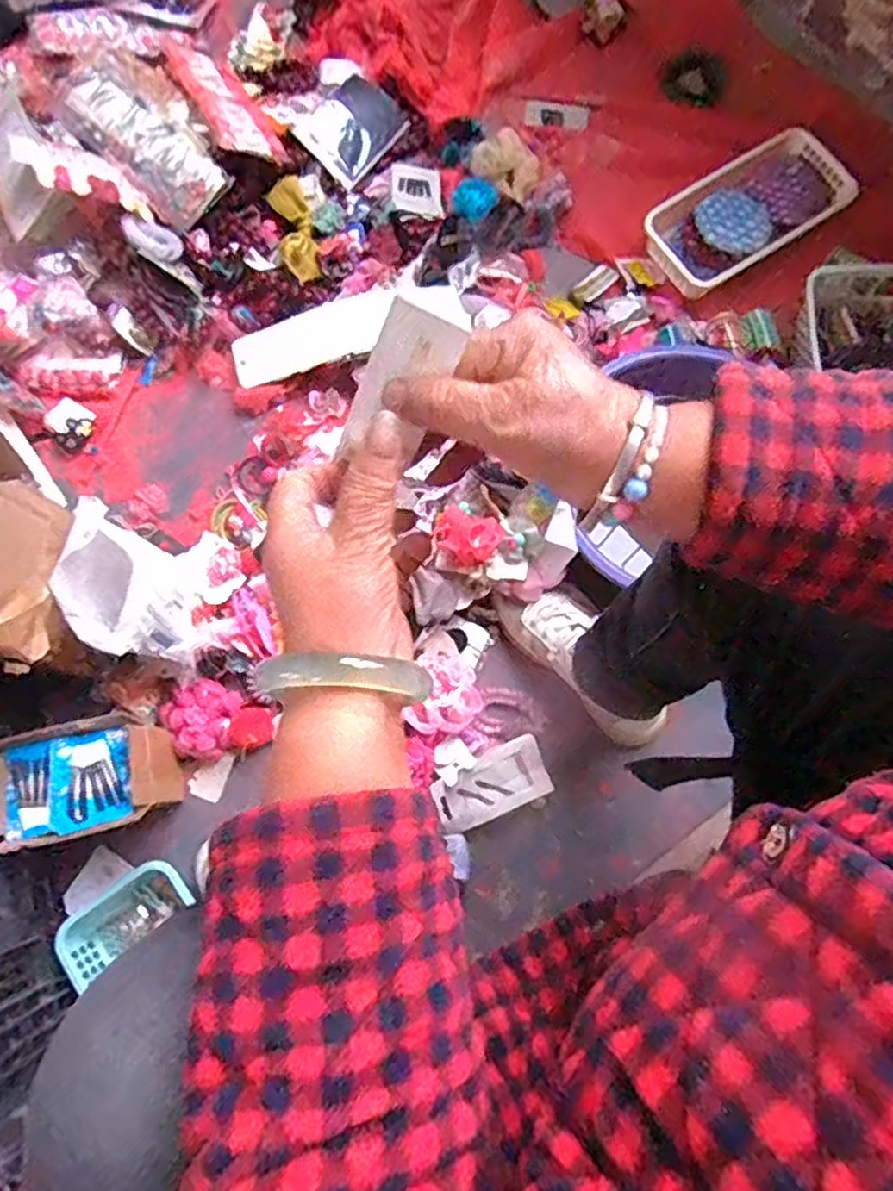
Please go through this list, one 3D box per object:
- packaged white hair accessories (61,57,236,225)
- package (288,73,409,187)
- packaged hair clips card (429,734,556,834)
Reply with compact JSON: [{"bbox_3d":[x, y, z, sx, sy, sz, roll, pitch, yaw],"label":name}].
[{"bbox_3d":[-0.381,-0.569,0.861,0.103,0.037,0.238,-41,81,-9],"label":"packaged white hair accessories"},{"bbox_3d":[-0.126,-0.636,0.936,0.101,0.021,0.147,40,73,-11],"label":"package"},{"bbox_3d":[0.050,0.203,0.739,0.128,0.014,0.066,-23,95,-18],"label":"packaged hair clips card"}]

